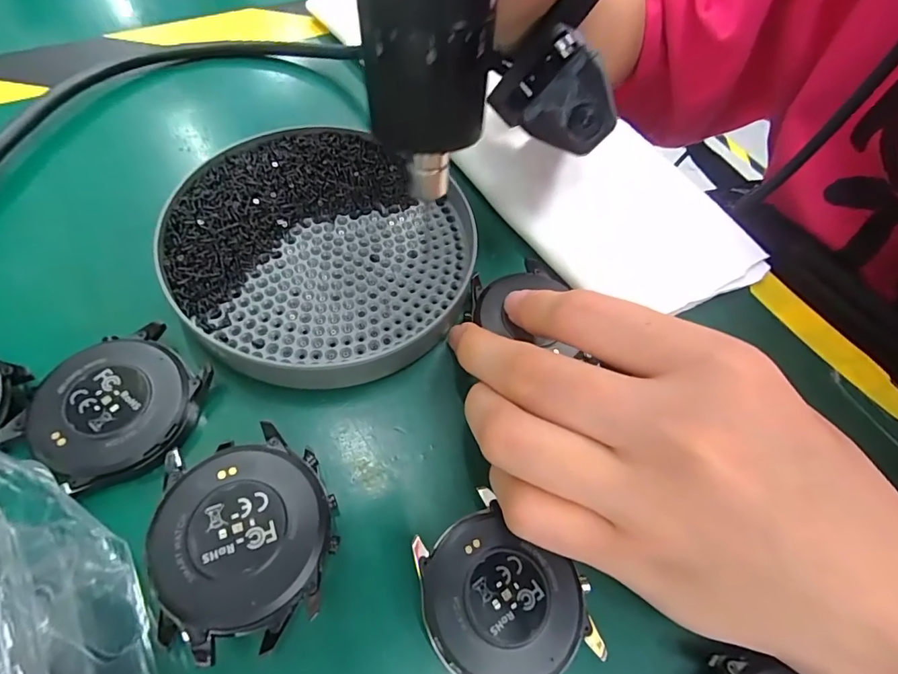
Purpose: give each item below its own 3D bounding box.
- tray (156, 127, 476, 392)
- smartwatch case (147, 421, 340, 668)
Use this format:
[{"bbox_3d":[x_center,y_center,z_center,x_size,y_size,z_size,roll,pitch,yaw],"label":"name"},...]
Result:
[{"bbox_3d":[-0.049,-0.036,0.178,0.109,0.015,0.110,3,61,-5],"label":"tray"},{"bbox_3d":[-0.054,0.052,0.124,0.043,0.010,0.051,-15,64,-15],"label":"smartwatch case"}]

